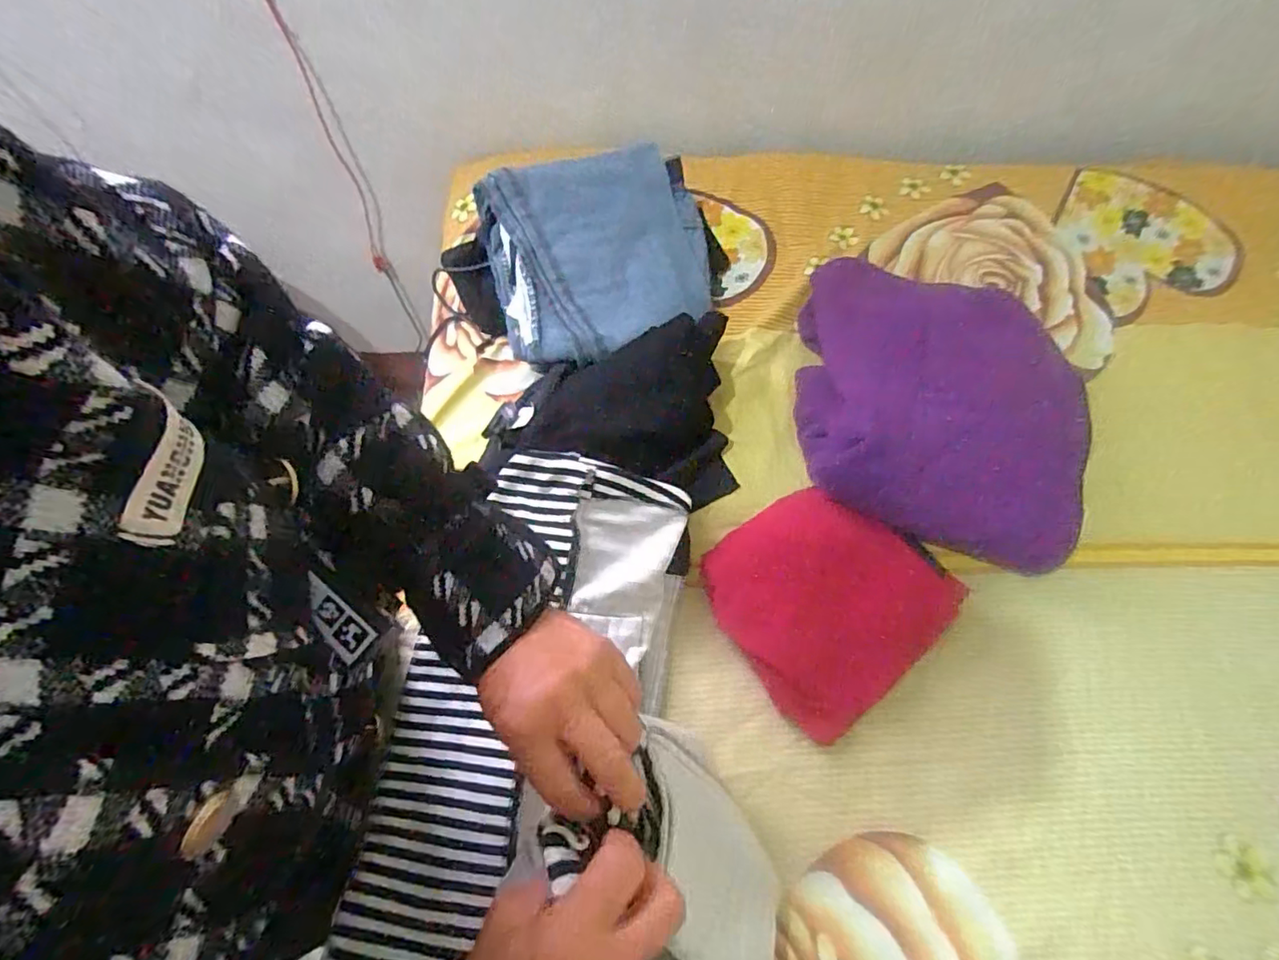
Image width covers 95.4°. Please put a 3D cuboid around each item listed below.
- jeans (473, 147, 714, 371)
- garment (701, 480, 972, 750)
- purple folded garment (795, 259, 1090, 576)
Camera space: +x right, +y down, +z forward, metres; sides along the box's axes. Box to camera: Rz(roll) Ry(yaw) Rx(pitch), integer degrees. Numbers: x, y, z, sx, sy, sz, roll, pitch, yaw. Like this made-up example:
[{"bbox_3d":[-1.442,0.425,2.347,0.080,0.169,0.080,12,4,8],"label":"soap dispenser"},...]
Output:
[{"bbox_3d":[-0.041,-0.251,0.642,0.257,0.060,0.222,-24,87,-11],"label":"jeans"},{"bbox_3d":[0.167,0.109,0.540,0.177,0.040,0.183,-38,70,-6],"label":"garment"},{"bbox_3d":[0.299,-0.096,0.597,0.268,0.064,0.323,16,60,10],"label":"purple folded garment"}]

